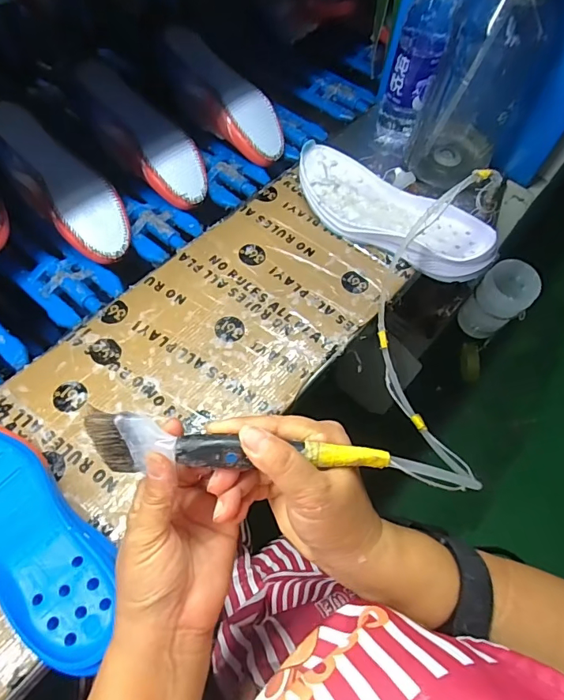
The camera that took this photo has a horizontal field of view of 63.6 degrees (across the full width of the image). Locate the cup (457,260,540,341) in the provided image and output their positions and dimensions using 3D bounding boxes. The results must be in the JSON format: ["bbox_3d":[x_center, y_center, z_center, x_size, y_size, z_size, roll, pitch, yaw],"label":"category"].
[{"bbox_3d":[0.334,-0.074,0.701,0.069,0.133,0.067,2,62,-4],"label":"cup"}]

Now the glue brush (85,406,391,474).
[{"bbox_3d":[-0.026,0.057,0.263,0.172,0.021,0.027,4,61,-2],"label":"glue brush"}]

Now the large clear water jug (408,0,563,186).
[{"bbox_3d":[0.253,-0.348,0.558,0.120,0.312,0.097,30,64,11],"label":"large clear water jug"}]

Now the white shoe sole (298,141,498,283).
[{"bbox_3d":[0.138,-0.175,0.594,0.278,0.051,0.112,35,65,13],"label":"white shoe sole"}]

